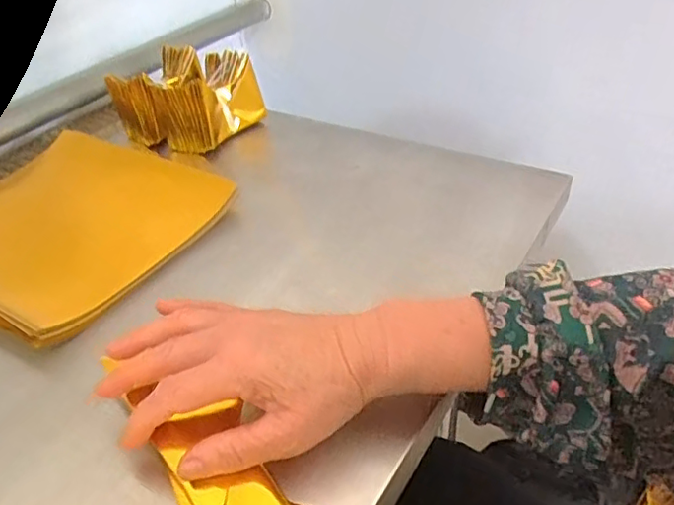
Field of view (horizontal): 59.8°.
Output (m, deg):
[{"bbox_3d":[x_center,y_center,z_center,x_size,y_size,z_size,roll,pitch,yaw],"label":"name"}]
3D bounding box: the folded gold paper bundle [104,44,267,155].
[{"bbox_3d":[-0.165,-0.168,0.656,0.129,0.079,0.105,16,41,28],"label":"folded gold paper bundle"}]

